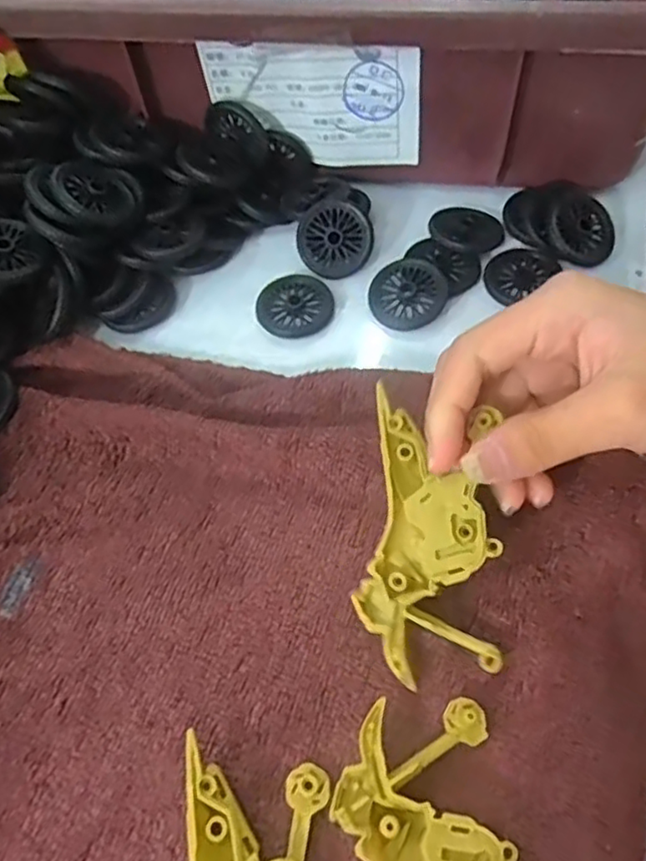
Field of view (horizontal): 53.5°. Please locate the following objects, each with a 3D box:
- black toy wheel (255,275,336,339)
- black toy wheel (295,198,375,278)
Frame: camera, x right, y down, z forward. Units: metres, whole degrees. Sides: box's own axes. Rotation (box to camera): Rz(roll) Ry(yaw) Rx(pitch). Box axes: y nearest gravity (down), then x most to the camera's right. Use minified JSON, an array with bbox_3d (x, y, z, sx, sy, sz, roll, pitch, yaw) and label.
[{"bbox_3d":[-0.013,-0.062,0.320,0.039,0.007,0.033,-25,61,-11],"label":"black toy wheel"},{"bbox_3d":[0.006,-0.097,0.325,0.037,0.005,0.037,2,103,7],"label":"black toy wheel"}]

